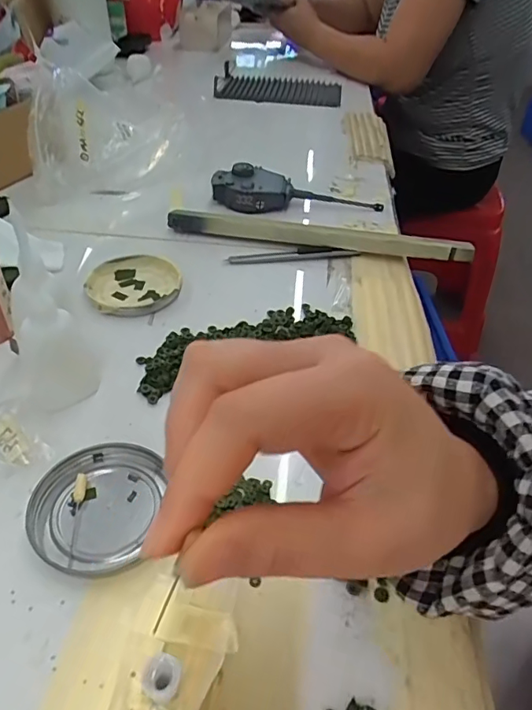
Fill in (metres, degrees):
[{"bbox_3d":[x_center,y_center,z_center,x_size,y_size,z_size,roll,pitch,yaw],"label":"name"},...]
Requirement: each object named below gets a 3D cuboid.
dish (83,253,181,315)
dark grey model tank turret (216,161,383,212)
[{"bbox_3d":[-0.115,-0.061,0.446,0.078,0.009,0.081,2,42,-2],"label":"dish"},{"bbox_3d":[0.035,-0.184,0.573,0.188,0.033,0.045,3,43,0],"label":"dark grey model tank turret"}]

